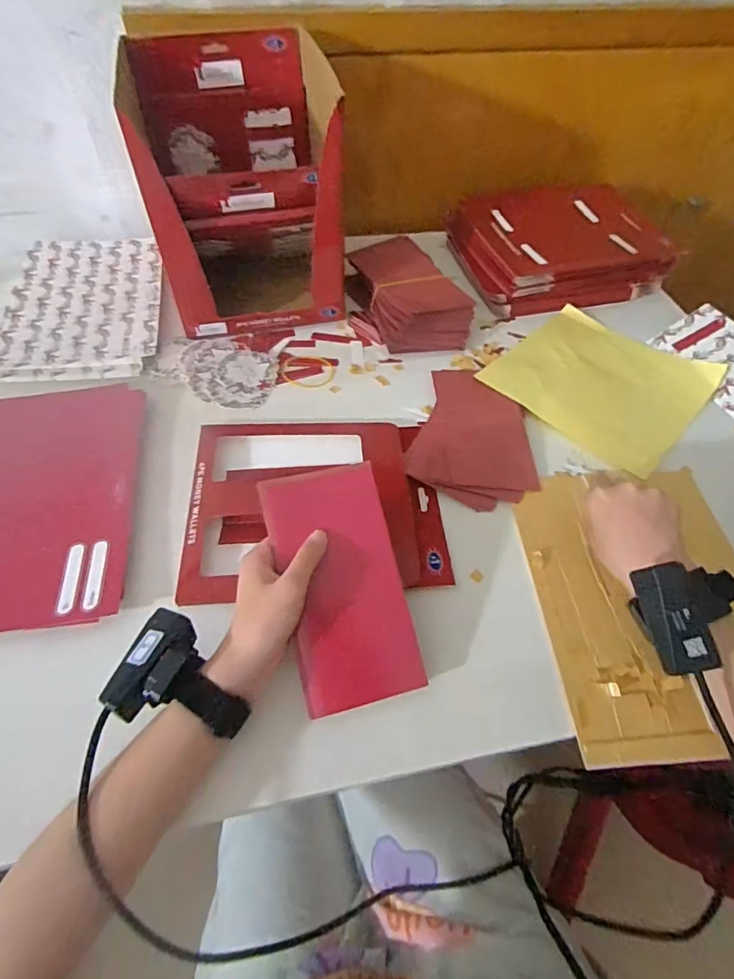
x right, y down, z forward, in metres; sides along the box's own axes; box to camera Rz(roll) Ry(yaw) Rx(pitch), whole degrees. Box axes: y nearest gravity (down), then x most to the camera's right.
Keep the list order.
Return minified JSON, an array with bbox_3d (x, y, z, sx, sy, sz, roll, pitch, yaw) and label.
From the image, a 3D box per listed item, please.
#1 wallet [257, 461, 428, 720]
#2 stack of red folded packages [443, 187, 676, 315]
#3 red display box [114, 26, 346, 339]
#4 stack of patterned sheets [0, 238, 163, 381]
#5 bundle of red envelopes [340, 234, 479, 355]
[{"bbox_3d":[-0.019,0.071,0.388,0.089,0.005,0.176,-12,82,-11],"label":"wallet"},{"bbox_3d":[0.268,-0.340,0.720,0.253,0.064,0.188,-13,54,-11],"label":"stack of red folded packages"},{"bbox_3d":[-0.148,-0.360,0.613,0.207,0.238,0.236,-10,53,-9],"label":"red display box"},{"bbox_3d":[-0.356,-0.240,0.643,0.180,0.026,0.277,-7,53,-7],"label":"stack of patterned sheets"},{"bbox_3d":[0.048,-0.261,0.658,0.115,0.048,0.195,-17,55,-14],"label":"bundle of red envelopes"}]

